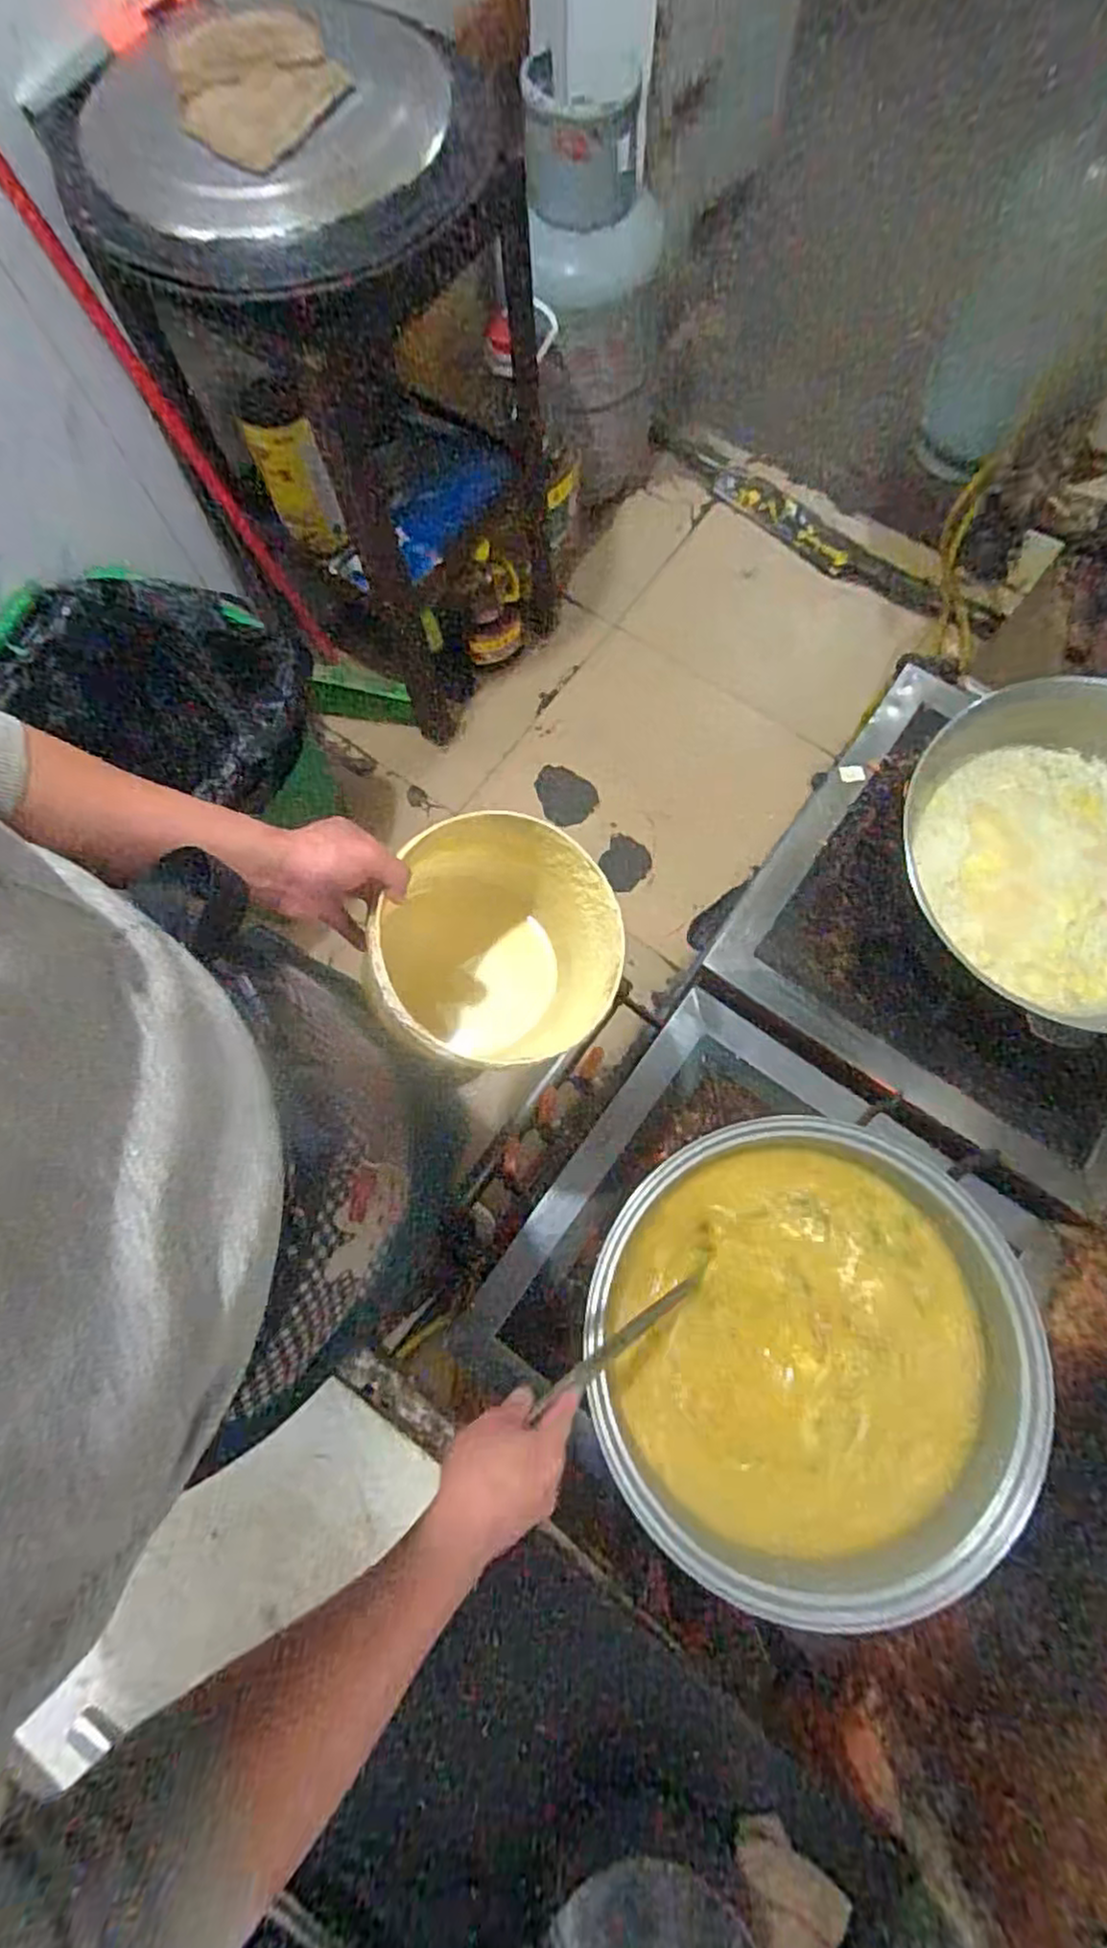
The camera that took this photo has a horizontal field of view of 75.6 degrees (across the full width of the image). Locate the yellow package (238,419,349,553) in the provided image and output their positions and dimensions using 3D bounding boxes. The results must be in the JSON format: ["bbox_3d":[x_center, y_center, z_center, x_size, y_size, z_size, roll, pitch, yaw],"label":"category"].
[{"bbox_3d":[-0.412,-0.786,1.162,0.113,0.190,0.038,21,77,7],"label":"yellow package"}]

